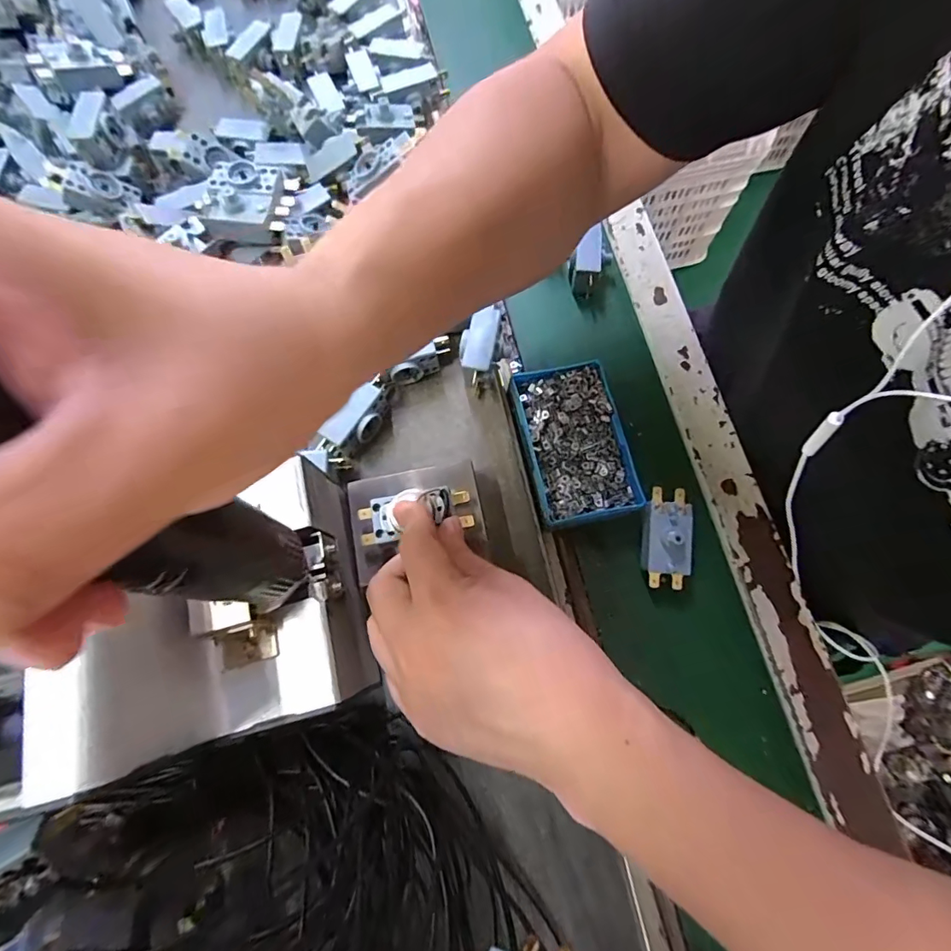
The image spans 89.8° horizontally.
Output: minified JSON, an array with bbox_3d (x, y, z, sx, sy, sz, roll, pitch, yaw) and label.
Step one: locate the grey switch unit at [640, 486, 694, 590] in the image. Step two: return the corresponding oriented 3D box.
[{"bbox_3d":[0.128,0.041,0.319,0.030,0.026,0.065,6,73,4],"label":"grey switch unit"}]

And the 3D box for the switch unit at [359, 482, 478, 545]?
[{"bbox_3d":[-0.035,0.021,0.276,0.064,0.018,0.026,-14,73,-7],"label":"switch unit"}]

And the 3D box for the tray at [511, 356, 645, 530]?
[{"bbox_3d":[0.071,-0.024,0.344,0.070,0.023,0.113,-14,73,-2],"label":"tray"}]

